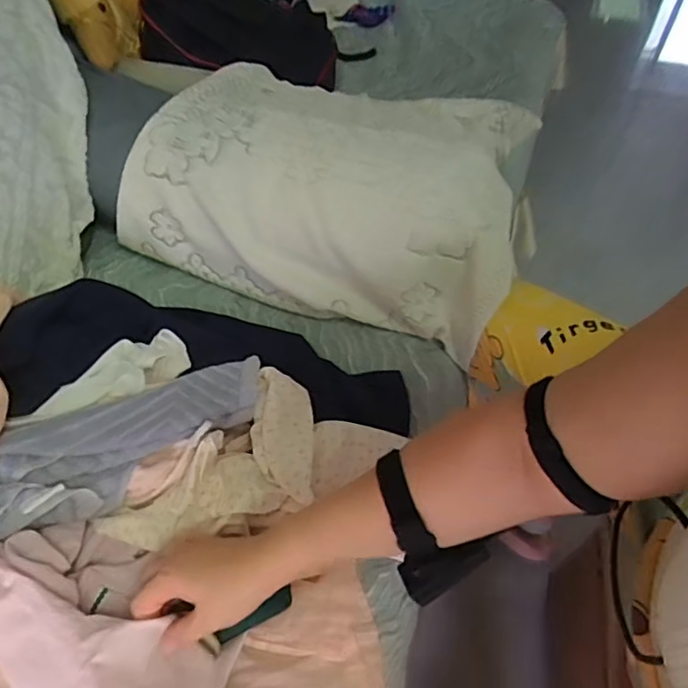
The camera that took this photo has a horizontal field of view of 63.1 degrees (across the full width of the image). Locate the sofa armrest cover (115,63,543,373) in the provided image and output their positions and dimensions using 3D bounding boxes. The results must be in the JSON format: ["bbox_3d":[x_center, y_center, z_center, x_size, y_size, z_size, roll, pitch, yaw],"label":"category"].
[{"bbox_3d":[-0.013,-0.228,0.779,0.493,0.163,0.344,15,55,12],"label":"sofa armrest cover"}]

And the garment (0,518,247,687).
[{"bbox_3d":[-0.216,0.245,0.483,0.266,0.089,0.128,30,60,22],"label":"garment"}]

